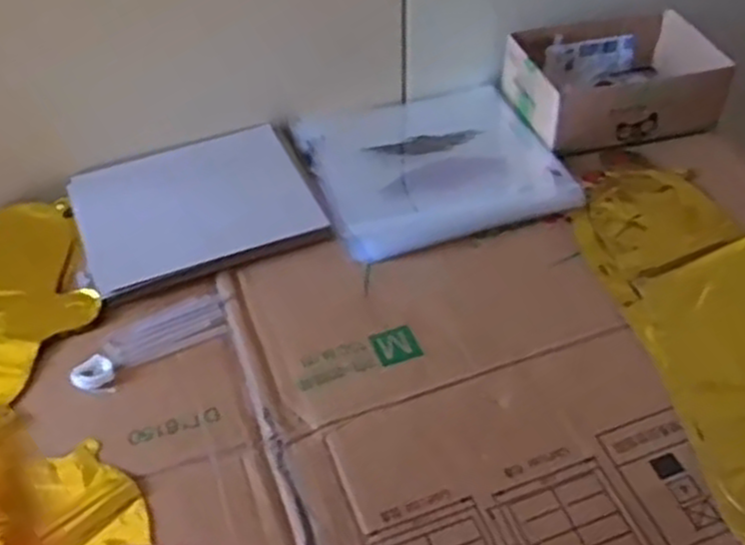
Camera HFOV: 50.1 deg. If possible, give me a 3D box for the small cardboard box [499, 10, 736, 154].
[{"bbox_3d":[0.238,-0.192,0.789,0.190,0.062,0.136,-10,48,-9],"label":"small cardboard box"}]

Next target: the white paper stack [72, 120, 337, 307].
[{"bbox_3d":[-0.155,-0.058,0.695,0.191,0.010,0.155,-18,50,-17],"label":"white paper stack"}]

